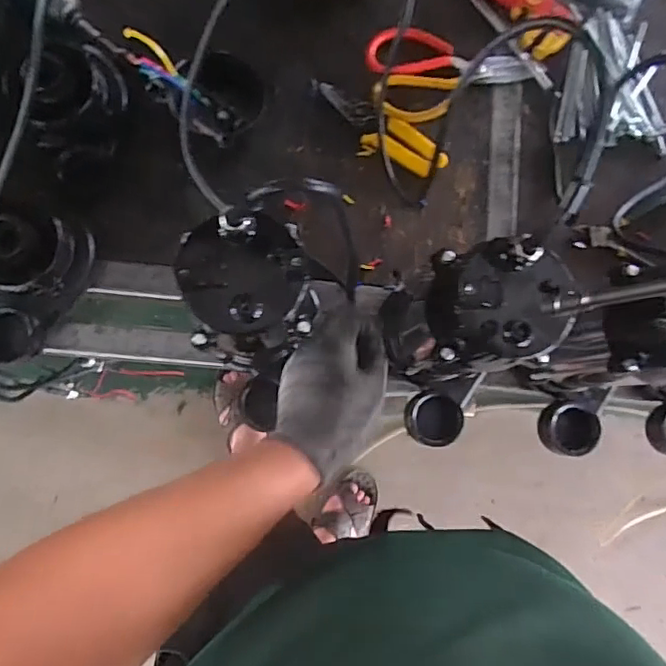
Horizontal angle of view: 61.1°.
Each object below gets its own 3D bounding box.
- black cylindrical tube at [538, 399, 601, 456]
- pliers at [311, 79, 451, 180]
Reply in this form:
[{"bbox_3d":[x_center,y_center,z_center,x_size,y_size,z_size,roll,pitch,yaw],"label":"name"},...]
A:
[{"bbox_3d":[0.247,0.099,0.591,0.056,0.034,0.056,1,83,-5],"label":"black cylindrical tube"},{"bbox_3d":[0.049,-0.225,0.636,0.168,0.017,0.050,29,81,-1],"label":"pliers"}]

